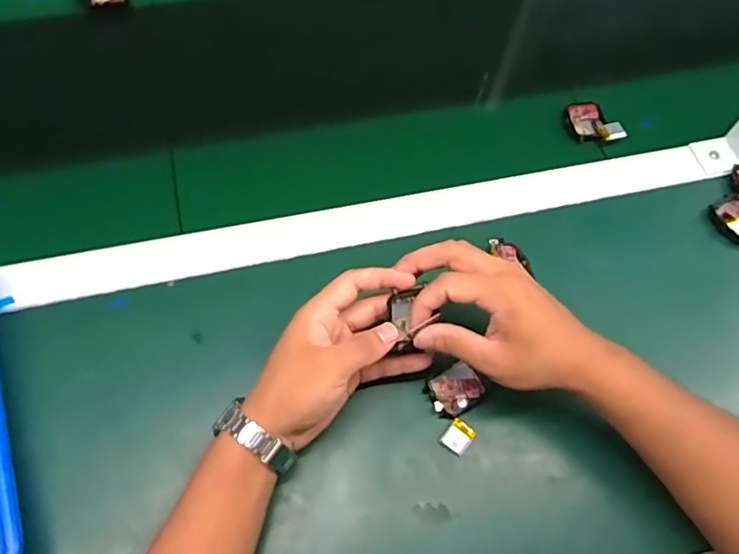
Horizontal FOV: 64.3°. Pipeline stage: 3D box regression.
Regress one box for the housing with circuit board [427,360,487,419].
[{"bbox_3d":[0.067,0.088,0.460,0.041,0.012,0.035,-22,66,-13],"label":"housing with circuit board"}]

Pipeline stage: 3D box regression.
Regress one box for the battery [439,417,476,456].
[{"bbox_3d":[0.067,0.121,0.444,0.020,0.007,0.023,39,68,16],"label":"battery"}]

